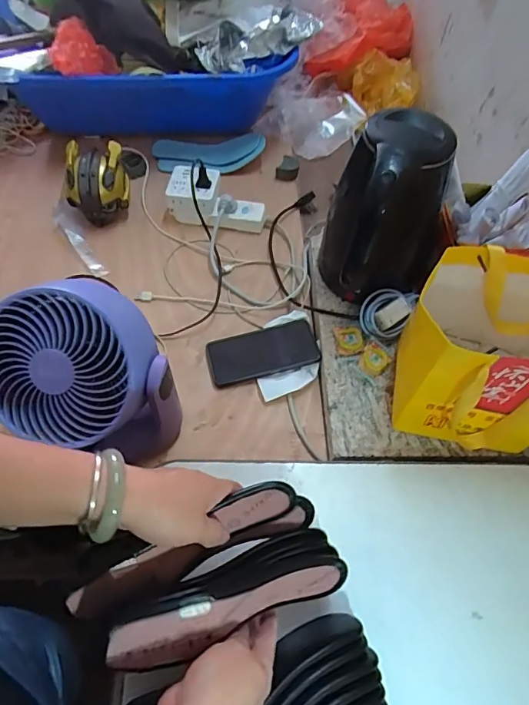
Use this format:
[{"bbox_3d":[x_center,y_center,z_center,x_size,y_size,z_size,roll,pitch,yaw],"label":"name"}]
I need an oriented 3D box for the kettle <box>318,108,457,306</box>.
[{"bbox_3d":[0.159,-0.169,0.626,0.156,0.243,0.128,11,55,9],"label":"kettle"}]

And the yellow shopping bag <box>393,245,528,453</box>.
[{"bbox_3d":[0.279,0.005,0.567,0.213,0.182,0.181,15,56,12],"label":"yellow shopping bag"}]

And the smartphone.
[{"bbox_3d":[-0.002,-0.002,0.698,0.160,0.010,0.078,-11,55,-7],"label":"smartphone"}]

